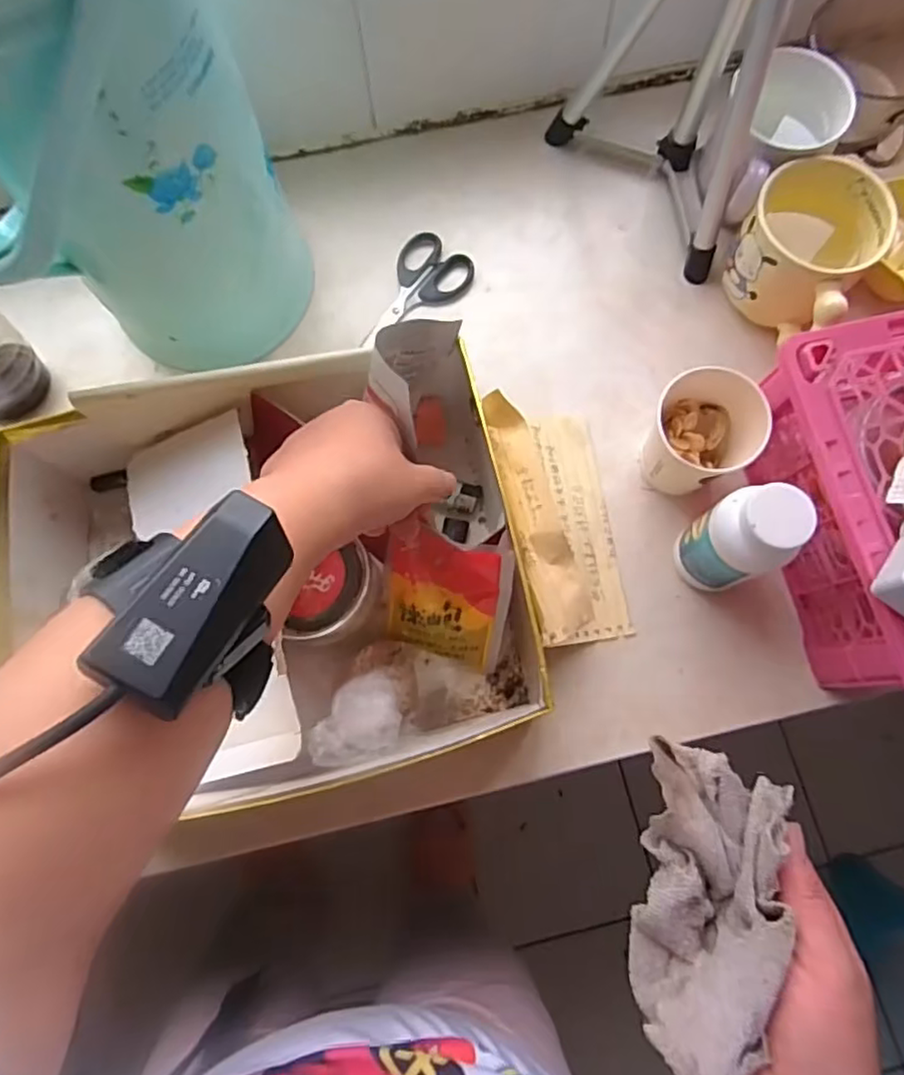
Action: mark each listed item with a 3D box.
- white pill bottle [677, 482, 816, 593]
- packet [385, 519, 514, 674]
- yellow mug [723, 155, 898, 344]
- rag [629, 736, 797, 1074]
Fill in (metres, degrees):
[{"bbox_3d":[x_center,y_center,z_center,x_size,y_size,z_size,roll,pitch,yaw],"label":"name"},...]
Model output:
[{"bbox_3d":[0.182,0.003,0.415,0.040,0.120,0.049,-21,76,-4],"label":"white pill bottle"},{"bbox_3d":[-0.005,0.041,0.418,0.079,0.111,0.015,15,40,10],"label":"packet"},{"bbox_3d":[0.261,-0.212,0.485,0.093,0.083,0.108,38,79,10],"label":"yellow mug"},{"bbox_3d":[0.113,0.165,0.294,0.055,0.054,0.125,12,69,4],"label":"rag"}]

